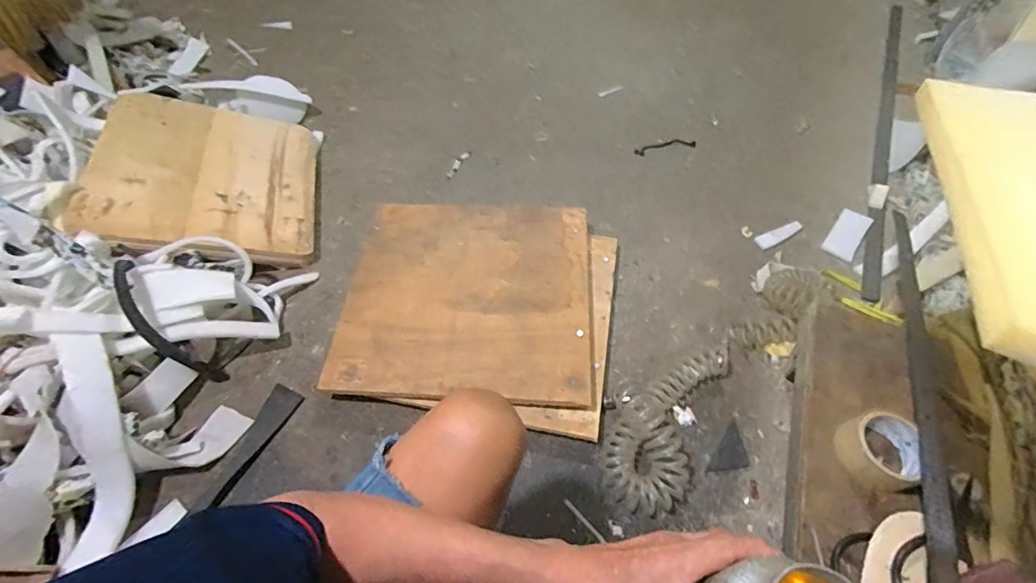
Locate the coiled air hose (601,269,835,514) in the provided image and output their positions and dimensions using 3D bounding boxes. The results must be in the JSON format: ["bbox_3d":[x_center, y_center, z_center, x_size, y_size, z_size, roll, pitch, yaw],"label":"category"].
[{"bbox_3d":[0.393,0.145,0.873,0.631,0.099,0.153,-35,61,-23],"label":"coiled air hose"}]

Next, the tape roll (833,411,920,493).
[{"bbox_3d":[0.479,0.210,0.625,0.093,0.042,0.092,1,55,-1],"label":"tape roll"}]

